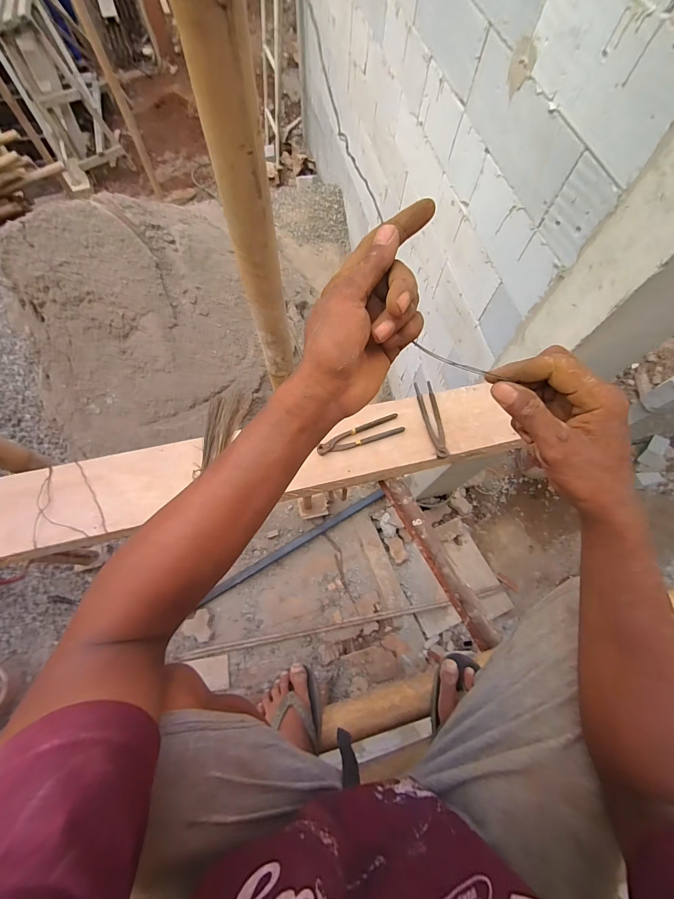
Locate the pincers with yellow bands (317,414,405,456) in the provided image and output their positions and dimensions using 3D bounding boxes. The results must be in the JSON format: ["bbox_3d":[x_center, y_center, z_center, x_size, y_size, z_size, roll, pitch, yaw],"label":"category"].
[{"bbox_3d":[0.058,-0.039,0.861,0.226,0.020,0.051,-18,70,-9],"label":"pincers with yellow bands"}]

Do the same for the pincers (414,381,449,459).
[{"bbox_3d":[0.242,-0.079,0.874,0.045,0.018,0.217,-5,69,-4],"label":"pincers"}]

